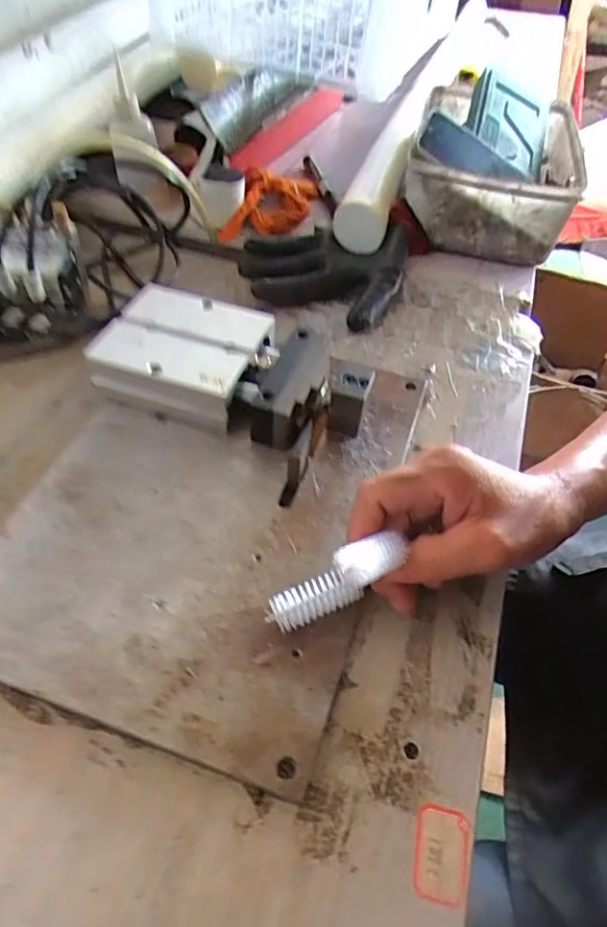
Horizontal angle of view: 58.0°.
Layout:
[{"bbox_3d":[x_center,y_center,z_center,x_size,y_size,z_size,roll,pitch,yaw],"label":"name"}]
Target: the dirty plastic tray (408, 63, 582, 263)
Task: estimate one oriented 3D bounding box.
[{"bbox_3d":[0.205,-0.328,0.599,0.164,0.096,0.268,12,50,7],"label":"dirty plastic tray"}]

